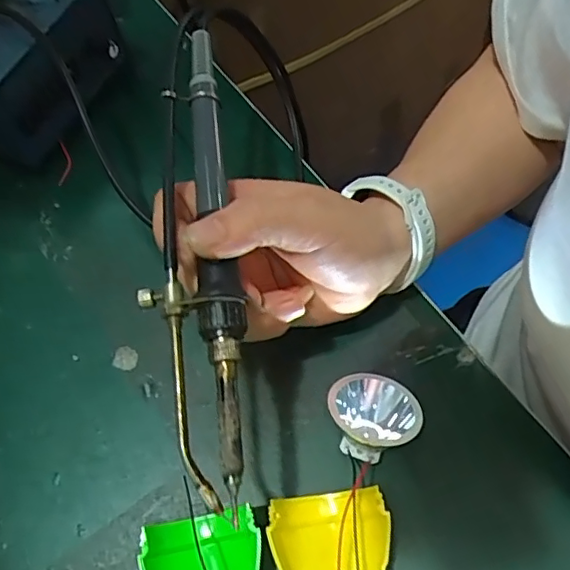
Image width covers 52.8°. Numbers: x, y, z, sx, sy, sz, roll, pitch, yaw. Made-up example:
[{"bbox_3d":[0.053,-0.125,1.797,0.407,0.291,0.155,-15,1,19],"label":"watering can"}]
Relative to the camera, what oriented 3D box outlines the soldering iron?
[{"bbox_3d":[-0.039,-0.019,0.245,0.036,0.034,0.208,-7,65,0],"label":"soldering iron"}]

